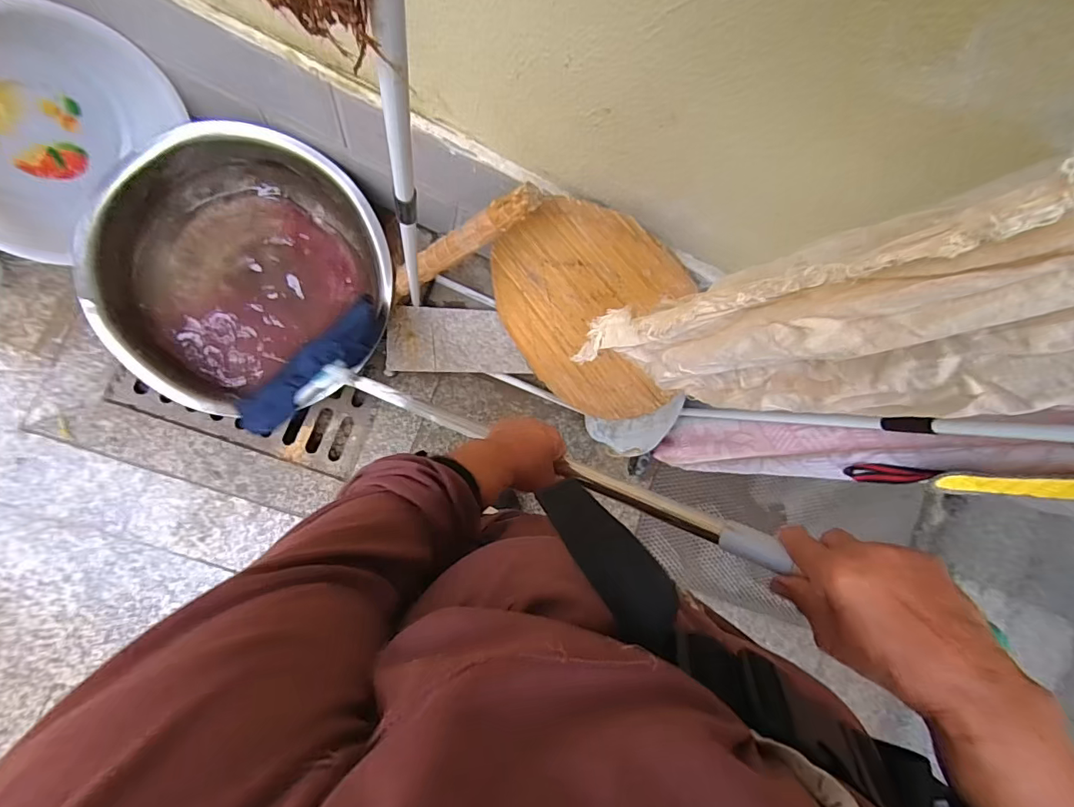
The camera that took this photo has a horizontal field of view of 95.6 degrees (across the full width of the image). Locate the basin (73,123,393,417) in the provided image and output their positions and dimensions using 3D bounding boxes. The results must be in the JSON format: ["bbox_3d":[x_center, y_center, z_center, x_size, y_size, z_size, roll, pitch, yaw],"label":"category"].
[{"bbox_3d":[-0.591,-0.273,0.992,0.508,0.143,0.492,-23,94,-15],"label":"basin"}]

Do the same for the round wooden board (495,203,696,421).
[{"bbox_3d":[0.074,-0.176,0.957,0.406,0.431,0.029,26,52,28],"label":"round wooden board"}]

